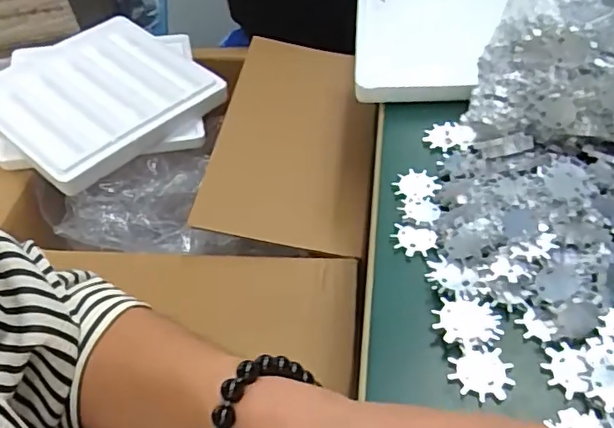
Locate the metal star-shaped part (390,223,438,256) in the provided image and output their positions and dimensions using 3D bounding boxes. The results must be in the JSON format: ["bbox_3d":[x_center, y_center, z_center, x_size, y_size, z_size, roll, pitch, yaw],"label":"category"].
[{"bbox_3d":[0.086,0.022,0.459,0.036,0.007,0.025,9,49,15],"label":"metal star-shaped part"}]

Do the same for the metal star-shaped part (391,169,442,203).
[{"bbox_3d":[0.096,-0.025,0.502,0.036,0.006,0.037,-34,52,-23],"label":"metal star-shaped part"}]

